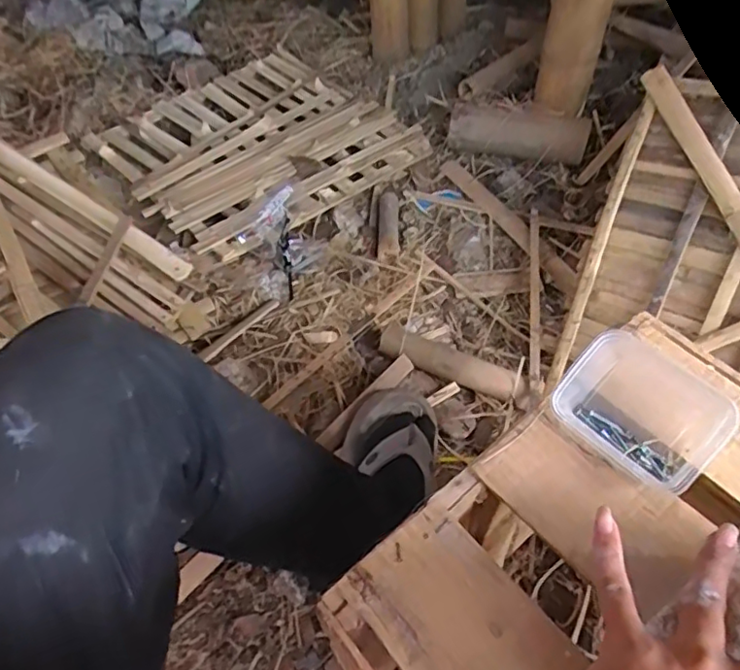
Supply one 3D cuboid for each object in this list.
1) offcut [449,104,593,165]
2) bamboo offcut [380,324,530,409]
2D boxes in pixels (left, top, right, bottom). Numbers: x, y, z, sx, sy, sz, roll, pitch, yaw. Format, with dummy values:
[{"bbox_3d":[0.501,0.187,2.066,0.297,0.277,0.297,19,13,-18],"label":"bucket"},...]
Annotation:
[{"bbox_3d":[0.283,-0.387,1.143,0.259,0.074,0.067,11,52,9],"label":"offcut"},{"bbox_3d":[0.125,0.043,0.878,0.228,0.032,0.043,19,54,15],"label":"bamboo offcut"}]

